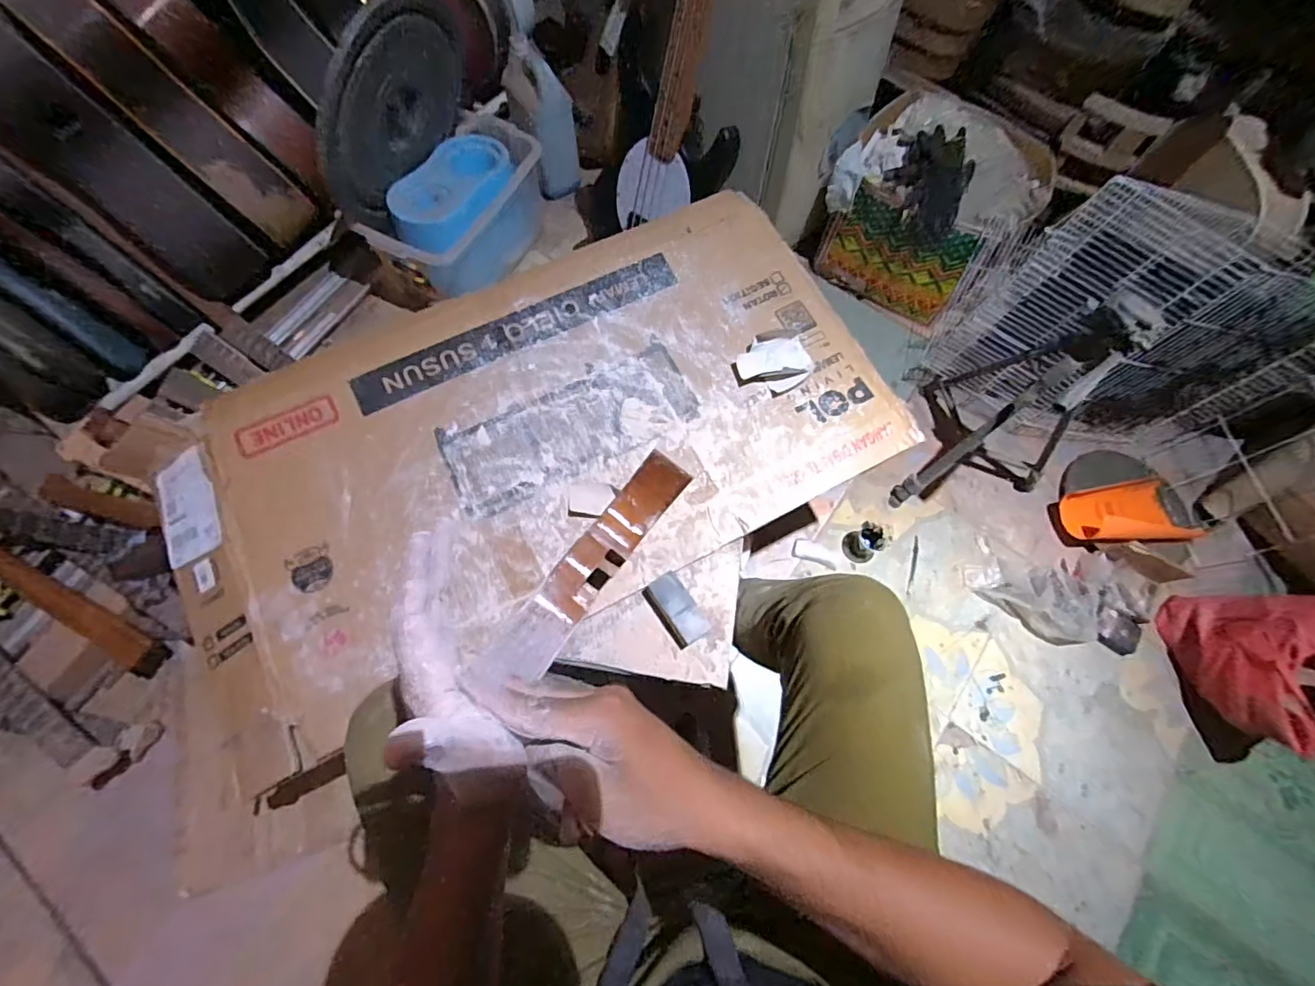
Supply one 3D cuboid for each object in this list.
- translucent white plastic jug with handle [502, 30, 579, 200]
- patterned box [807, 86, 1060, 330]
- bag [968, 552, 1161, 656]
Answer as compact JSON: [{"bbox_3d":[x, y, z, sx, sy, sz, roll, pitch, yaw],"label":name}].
[{"bbox_3d":[-0.277,-0.918,1.369,0.137,0.336,0.112,-29,42,-12],"label":"translucent white plastic jug with handle"},{"bbox_3d":[0.640,-0.677,1.335,0.409,0.304,0.372,42,73,12],"label":"patterned box"},{"bbox_3d":[0.859,0.218,1.154,0.373,0.111,0.188,8,70,0],"label":"bag"}]

